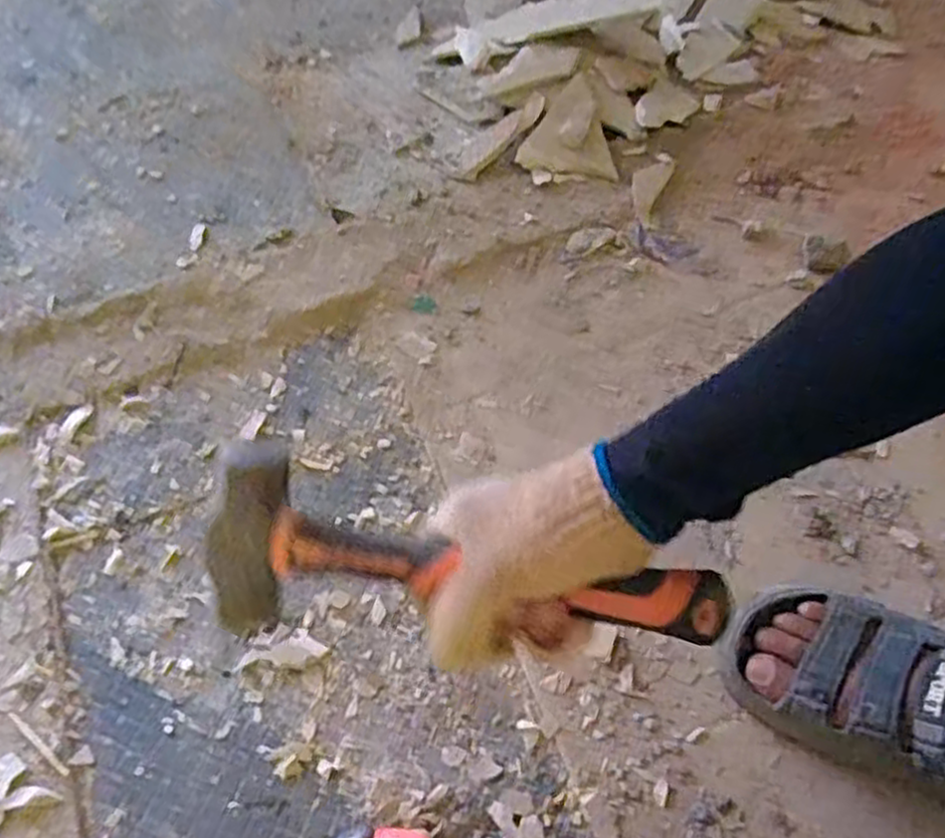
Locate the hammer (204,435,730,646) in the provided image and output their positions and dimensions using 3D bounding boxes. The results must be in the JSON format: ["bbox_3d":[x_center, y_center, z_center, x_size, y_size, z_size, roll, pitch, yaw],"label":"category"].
[{"bbox_3d":[-0.005,0.063,0.409,0.271,0.042,0.098,0,94,6],"label":"hammer"}]

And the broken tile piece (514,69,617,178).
[{"bbox_3d":[0.097,-0.318,0.833,0.099,0.017,0.125,-13,79,-3],"label":"broken tile piece"}]

